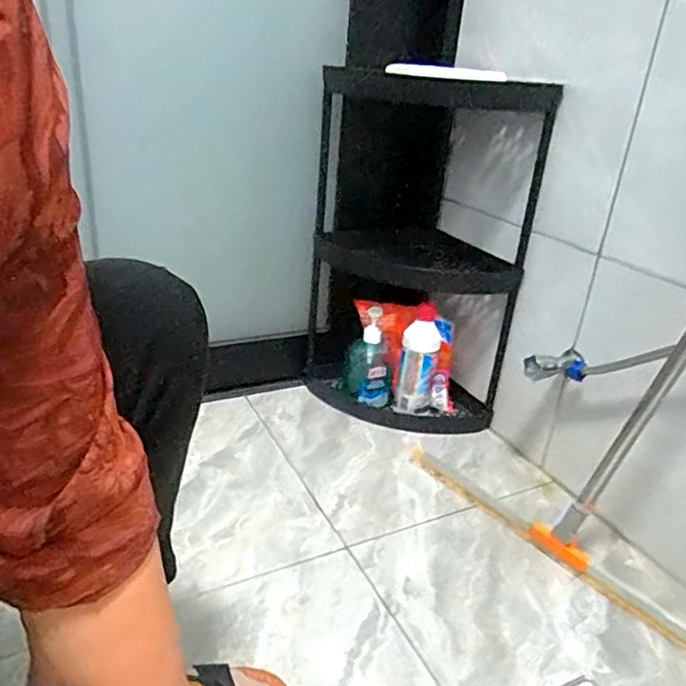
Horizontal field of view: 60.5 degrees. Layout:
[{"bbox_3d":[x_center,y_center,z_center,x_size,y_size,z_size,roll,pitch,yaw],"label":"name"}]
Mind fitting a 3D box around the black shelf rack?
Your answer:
[{"bbox_3d":[0.114,-0.134,0.981,0.285,0.559,0.226,-3,26,-17],"label":"black shelf rack"}]

